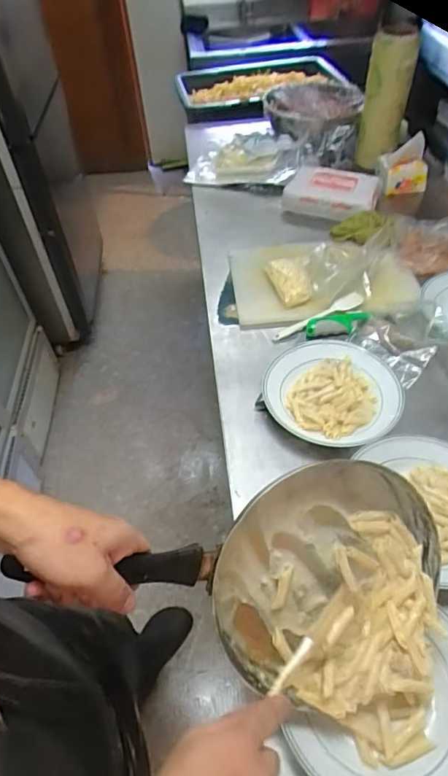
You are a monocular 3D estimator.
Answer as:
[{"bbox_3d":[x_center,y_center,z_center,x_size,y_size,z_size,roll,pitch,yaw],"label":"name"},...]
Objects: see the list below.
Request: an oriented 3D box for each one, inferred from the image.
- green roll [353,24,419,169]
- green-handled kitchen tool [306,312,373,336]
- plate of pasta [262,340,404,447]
[{"bbox_3d":[0.416,-0.748,1.250,0.107,0.307,0.095,9,44,14],"label":"green roll"},{"bbox_3d":[0.222,-0.125,0.929,0.131,0.017,0.048,-16,44,-13],"label":"green-handled kitchen tool"},{"bbox_3d":[0.183,-0.001,0.814,0.218,0.034,0.222,-2,42,2],"label":"plate of pasta"}]

